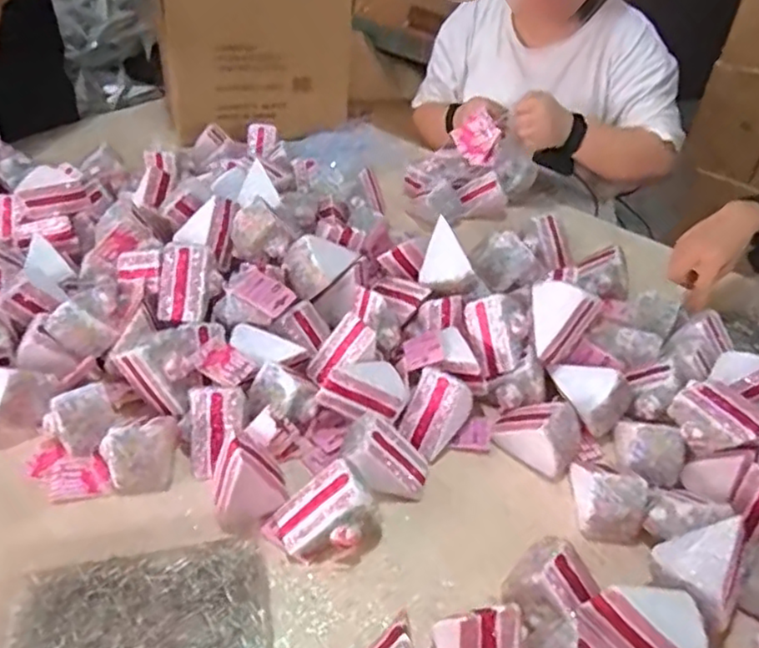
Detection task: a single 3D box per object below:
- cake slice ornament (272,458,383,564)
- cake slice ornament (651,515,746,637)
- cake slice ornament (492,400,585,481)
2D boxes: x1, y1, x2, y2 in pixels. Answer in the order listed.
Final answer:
[{"bbox_3d":[-0.045,0.172,0.597,0.088,0.062,0.067,-14,43,-21],"label":"cake slice ornament"},{"bbox_3d":[0.280,0.211,0.576,0.068,0.057,0.098,7,39,43],"label":"cake slice ornament"},{"bbox_3d":[0.168,0.112,0.692,0.093,0.061,0.072,26,44,24],"label":"cake slice ornament"}]

